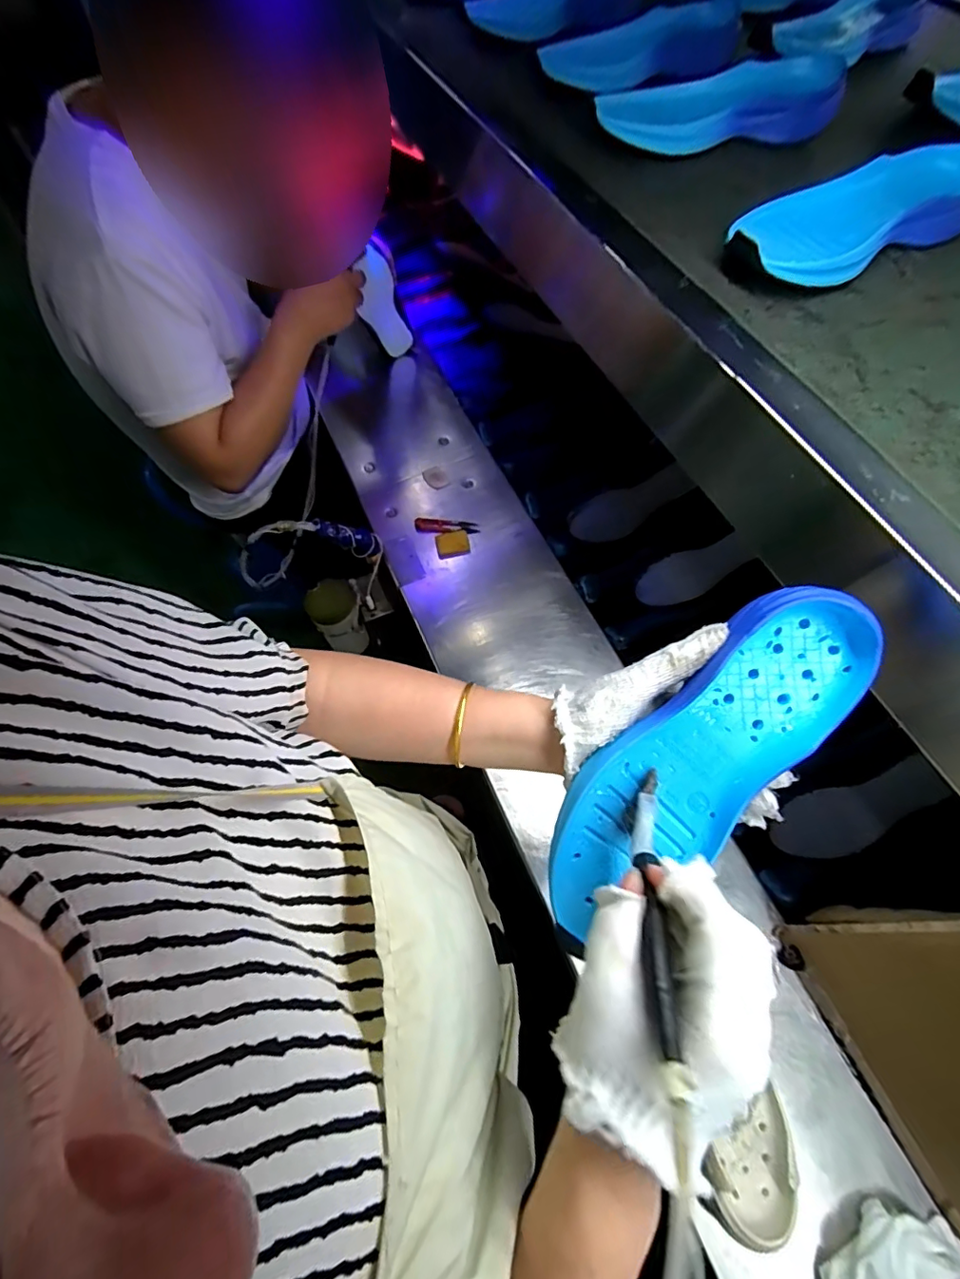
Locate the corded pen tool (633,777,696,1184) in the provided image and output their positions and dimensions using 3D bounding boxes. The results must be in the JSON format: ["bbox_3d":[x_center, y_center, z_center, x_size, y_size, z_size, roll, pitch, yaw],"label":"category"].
[{"bbox_3d":[0.091,0.127,0.278,0.019,0.012,0.143,7,34,6],"label":"corded pen tool"}]

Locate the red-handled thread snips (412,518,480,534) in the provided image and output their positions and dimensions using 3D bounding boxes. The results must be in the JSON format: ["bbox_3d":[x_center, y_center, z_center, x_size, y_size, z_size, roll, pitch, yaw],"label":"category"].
[{"bbox_3d":[-0.054,-0.183,0.854,0.101,0.010,0.027,3,61,-1],"label":"red-handled thread snips"}]

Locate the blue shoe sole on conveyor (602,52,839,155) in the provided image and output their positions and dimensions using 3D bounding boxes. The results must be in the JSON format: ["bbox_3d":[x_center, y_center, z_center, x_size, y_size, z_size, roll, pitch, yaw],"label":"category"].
[{"bbox_3d":[0.236,-0.534,0.533,0.248,0.034,0.091,-9,62,-8],"label":"blue shoe sole on conveyor"}]

